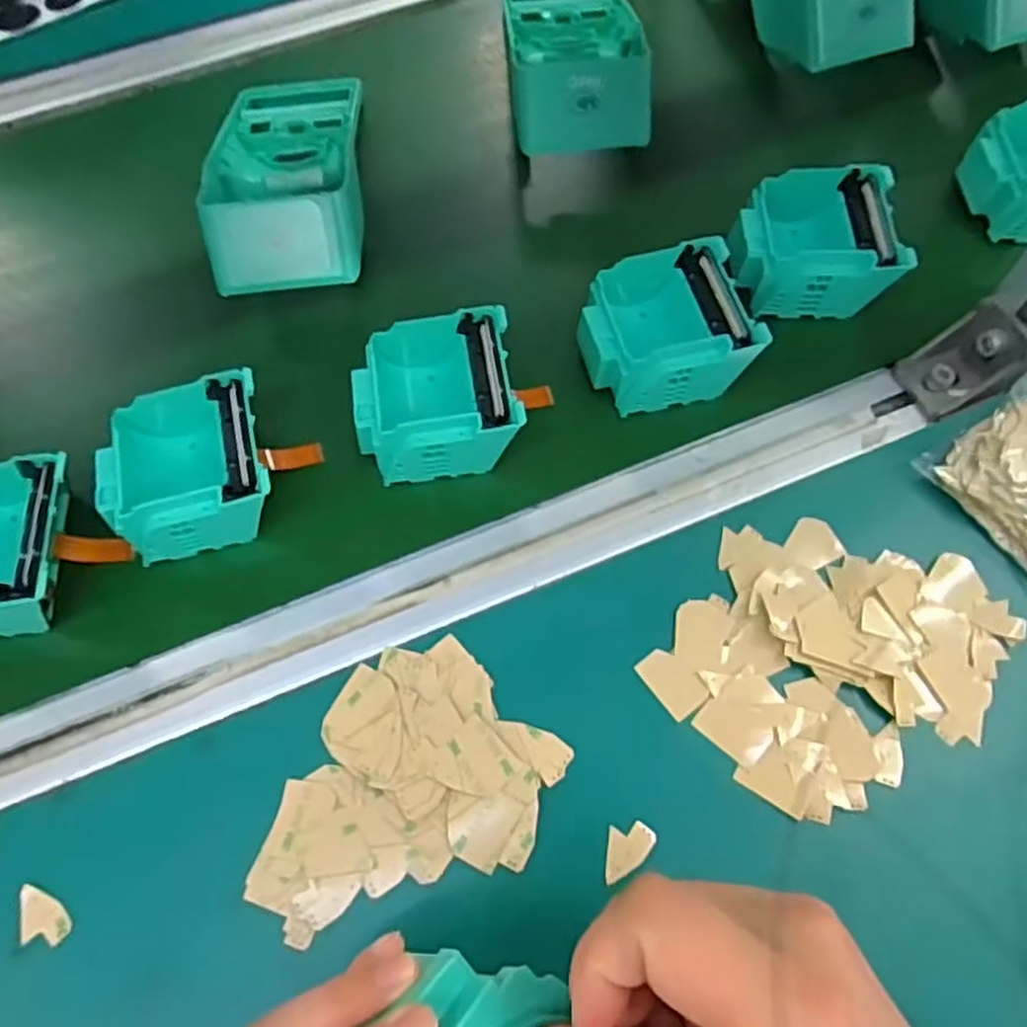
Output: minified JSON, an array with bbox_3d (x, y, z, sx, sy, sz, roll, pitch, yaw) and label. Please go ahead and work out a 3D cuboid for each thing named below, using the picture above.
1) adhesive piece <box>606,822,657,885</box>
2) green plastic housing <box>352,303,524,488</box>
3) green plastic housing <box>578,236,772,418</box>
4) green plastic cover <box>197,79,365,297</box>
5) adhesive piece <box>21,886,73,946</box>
[{"bbox_3d":[0.046,0.135,0.294,0.018,0.004,0.023,6,65,6],"label":"adhesive piece"},{"bbox_3d":[-0.037,-0.054,0.373,0.077,0.048,0.075,-10,65,-2],"label":"green plastic housing"},{"bbox_3d":[0.077,-0.096,0.384,0.080,0.037,0.074,-13,65,-3],"label":"green plastic housing"},{"bbox_3d":[-0.132,-0.208,0.437,0.084,0.049,0.186,-7,65,0],"label":"green plastic cover"},{"bbox_3d":[-0.184,0.157,0.288,0.024,0.004,0.017,21,68,12],"label":"adhesive piece"}]

